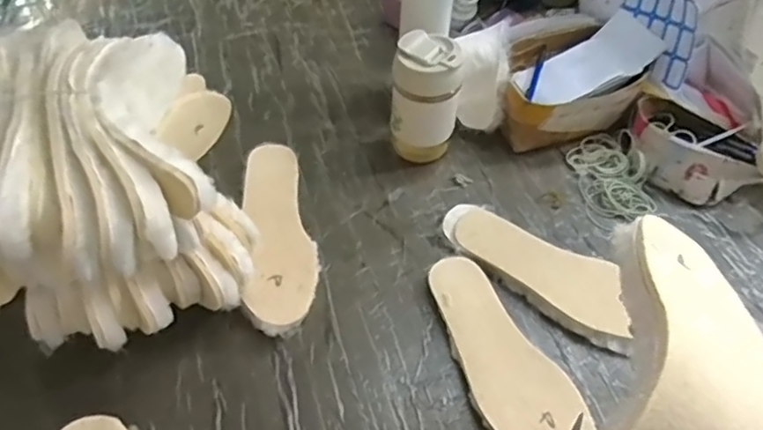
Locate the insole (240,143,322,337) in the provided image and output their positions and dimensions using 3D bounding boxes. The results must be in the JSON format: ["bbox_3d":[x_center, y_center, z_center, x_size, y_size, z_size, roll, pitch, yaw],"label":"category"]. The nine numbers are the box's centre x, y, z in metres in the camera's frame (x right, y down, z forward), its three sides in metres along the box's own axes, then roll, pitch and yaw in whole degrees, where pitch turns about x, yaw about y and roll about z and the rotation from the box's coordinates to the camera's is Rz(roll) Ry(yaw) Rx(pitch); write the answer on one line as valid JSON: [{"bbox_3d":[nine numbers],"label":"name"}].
[{"bbox_3d":[-0.118,0.018,0.677,0.081,0.013,0.263,-4,53,-7],"label":"insole"}]

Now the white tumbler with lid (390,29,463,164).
[{"bbox_3d":[0.055,-0.144,0.731,0.080,0.155,0.072,8,53,5],"label":"white tumbler with lid"}]

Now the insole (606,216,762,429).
[{"bbox_3d":[0.160,0.079,0.301,0.090,0.044,0.219,22,49,14],"label":"insole"}]

